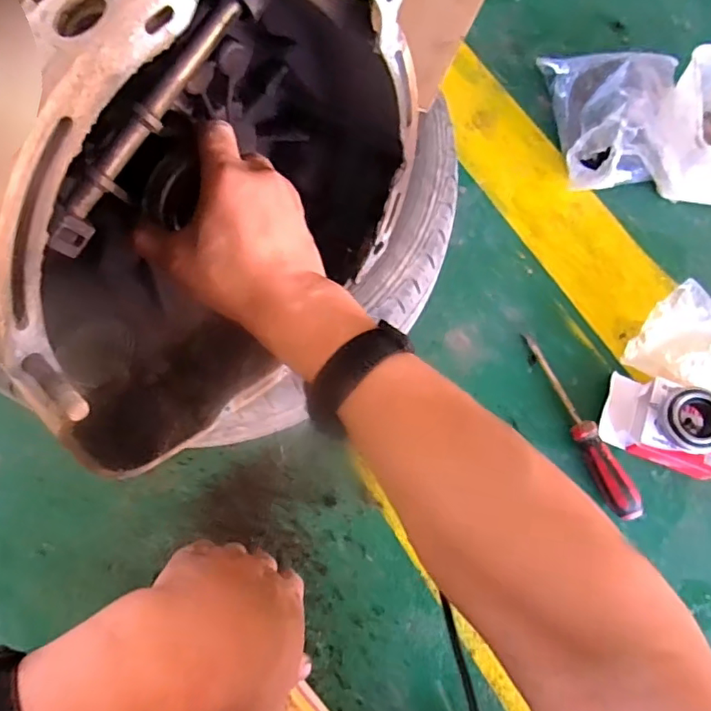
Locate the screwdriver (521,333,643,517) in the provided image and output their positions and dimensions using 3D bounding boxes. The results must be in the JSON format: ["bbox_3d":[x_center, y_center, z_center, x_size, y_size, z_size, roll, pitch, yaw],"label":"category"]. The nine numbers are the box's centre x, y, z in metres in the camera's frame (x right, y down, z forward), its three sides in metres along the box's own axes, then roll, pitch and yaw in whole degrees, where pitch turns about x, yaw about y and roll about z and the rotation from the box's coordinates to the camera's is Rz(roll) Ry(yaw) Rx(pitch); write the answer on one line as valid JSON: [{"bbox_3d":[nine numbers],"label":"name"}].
[{"bbox_3d":[0.246,0.070,0.599,0.032,0.030,0.220,-19,73,-7],"label":"screwdriver"}]

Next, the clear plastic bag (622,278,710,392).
[{"bbox_3d":[0.399,-0.005,0.614,0.149,0.062,0.109,26,73,8],"label":"clear plastic bag"}]

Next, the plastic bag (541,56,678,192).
[{"bbox_3d":[0.337,-0.323,0.695,0.140,0.103,0.218,-5,72,-2],"label":"plastic bag"}]

